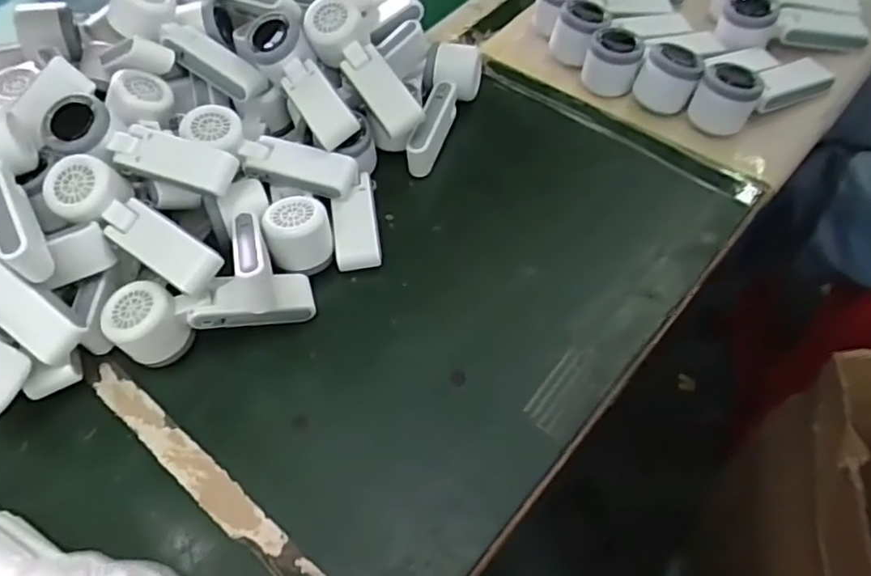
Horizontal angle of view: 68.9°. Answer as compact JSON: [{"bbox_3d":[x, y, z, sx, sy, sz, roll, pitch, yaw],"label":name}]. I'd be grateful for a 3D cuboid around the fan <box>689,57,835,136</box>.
[{"bbox_3d":[0.335,-0.211,0.647,0.147,0.049,0.059,-26,57,-13],"label":"fan"}]

